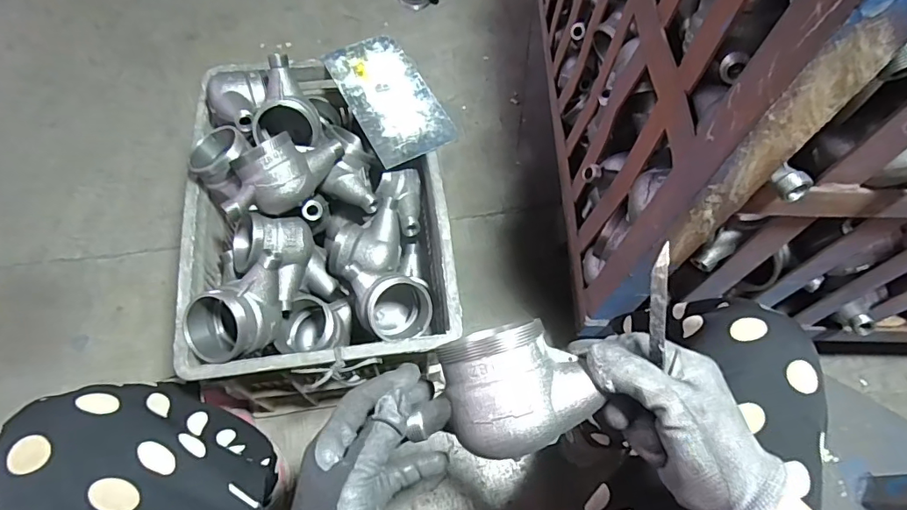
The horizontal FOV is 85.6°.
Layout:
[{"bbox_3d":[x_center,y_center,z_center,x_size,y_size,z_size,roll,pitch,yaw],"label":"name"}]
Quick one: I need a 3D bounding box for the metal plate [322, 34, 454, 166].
[{"bbox_3d":[-0.101,-0.246,0.754,0.121,0.008,0.249,-26,65,-12],"label":"metal plate"}]

